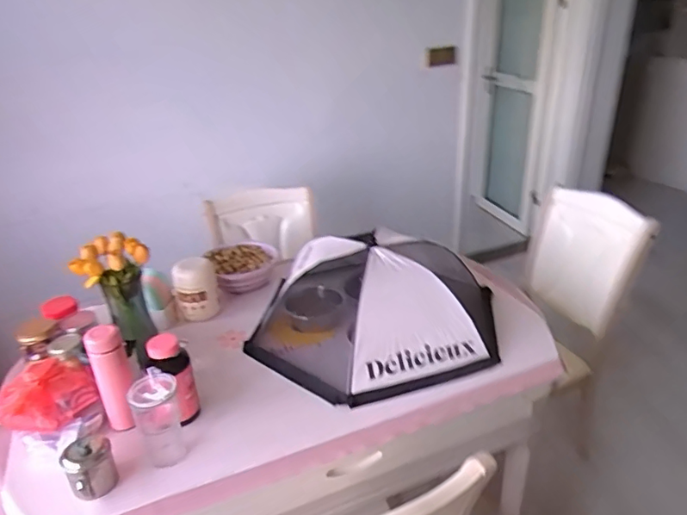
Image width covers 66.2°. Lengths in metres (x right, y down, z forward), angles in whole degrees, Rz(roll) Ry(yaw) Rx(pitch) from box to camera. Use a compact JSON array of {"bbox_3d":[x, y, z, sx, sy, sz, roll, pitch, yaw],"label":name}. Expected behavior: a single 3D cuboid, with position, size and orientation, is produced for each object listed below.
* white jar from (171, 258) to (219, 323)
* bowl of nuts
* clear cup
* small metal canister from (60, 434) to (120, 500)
[{"bbox_3d":[-0.393,0.084,1.405,0.109,0.147,0.116,0,26,0],"label":"white jar"},{"bbox_3d":[-0.280,0.032,1.522,0.189,0.097,0.153,-13,29,-24],"label":"bowl of nuts"},{"bbox_3d":[-0.345,0.301,0.984,0.077,0.170,0.085,-13,29,-23],"label":"clear cup"},{"bbox_3d":[-0.446,0.373,0.931,0.077,0.096,0.068,-19,32,-32],"label":"small metal canister"}]

